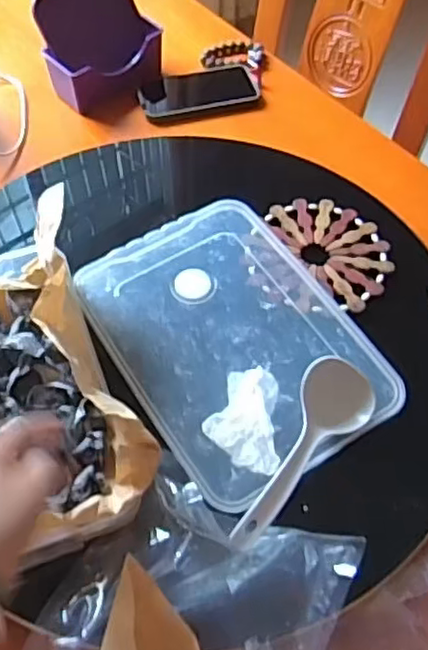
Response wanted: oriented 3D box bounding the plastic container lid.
[{"bbox_3d":[0.020,0.004,0.698,0.241,0.019,0.337,-27,61,-19],"label":"plastic container lid"}]

